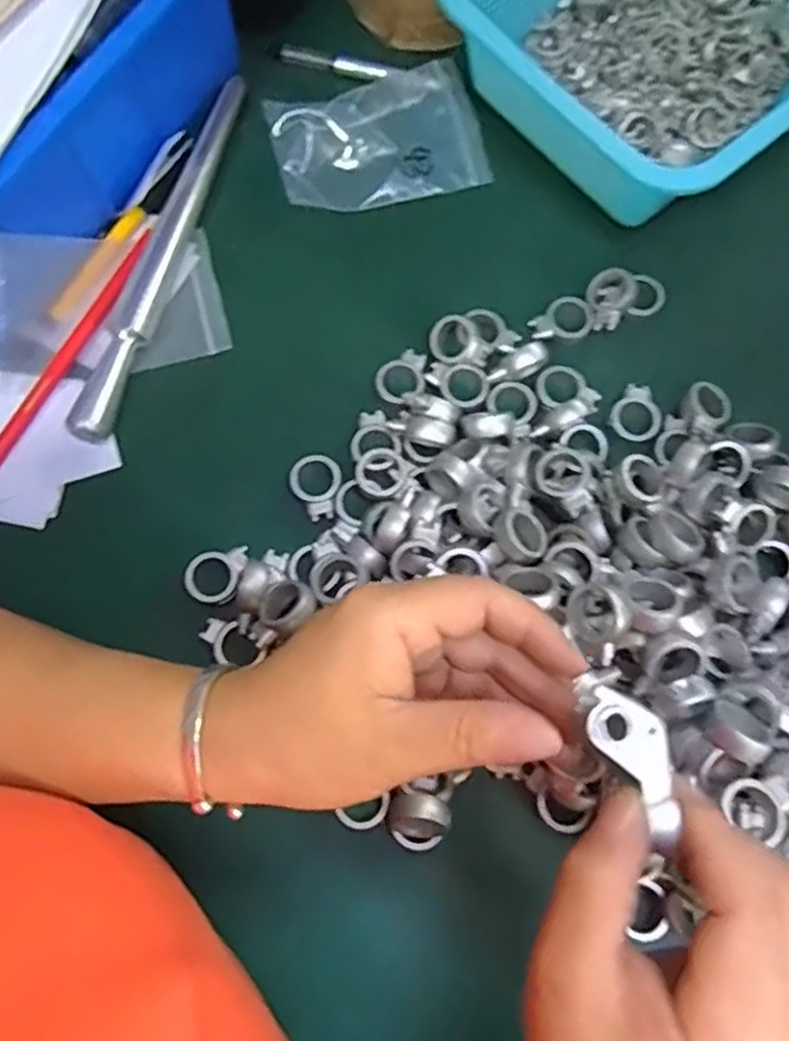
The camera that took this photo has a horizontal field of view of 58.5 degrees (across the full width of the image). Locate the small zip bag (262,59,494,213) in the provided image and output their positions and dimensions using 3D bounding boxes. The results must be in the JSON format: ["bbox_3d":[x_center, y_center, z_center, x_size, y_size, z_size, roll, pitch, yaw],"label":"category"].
[{"bbox_3d":[-0.009,-0.221,0.410,0.117,0.007,0.078,-16,86,-7],"label":"small zip bag"}]

